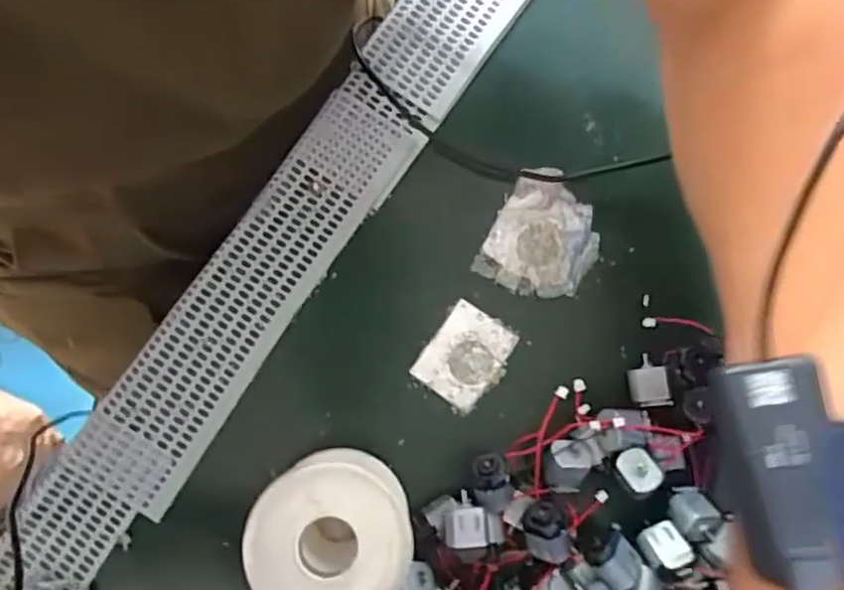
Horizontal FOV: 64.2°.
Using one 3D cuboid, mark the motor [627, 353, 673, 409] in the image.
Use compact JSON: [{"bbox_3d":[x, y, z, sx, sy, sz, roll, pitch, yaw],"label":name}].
[{"bbox_3d":[0.110,0.042,0.327,0.017,0.010,0.025,-5,83,-6],"label":"motor"}]

